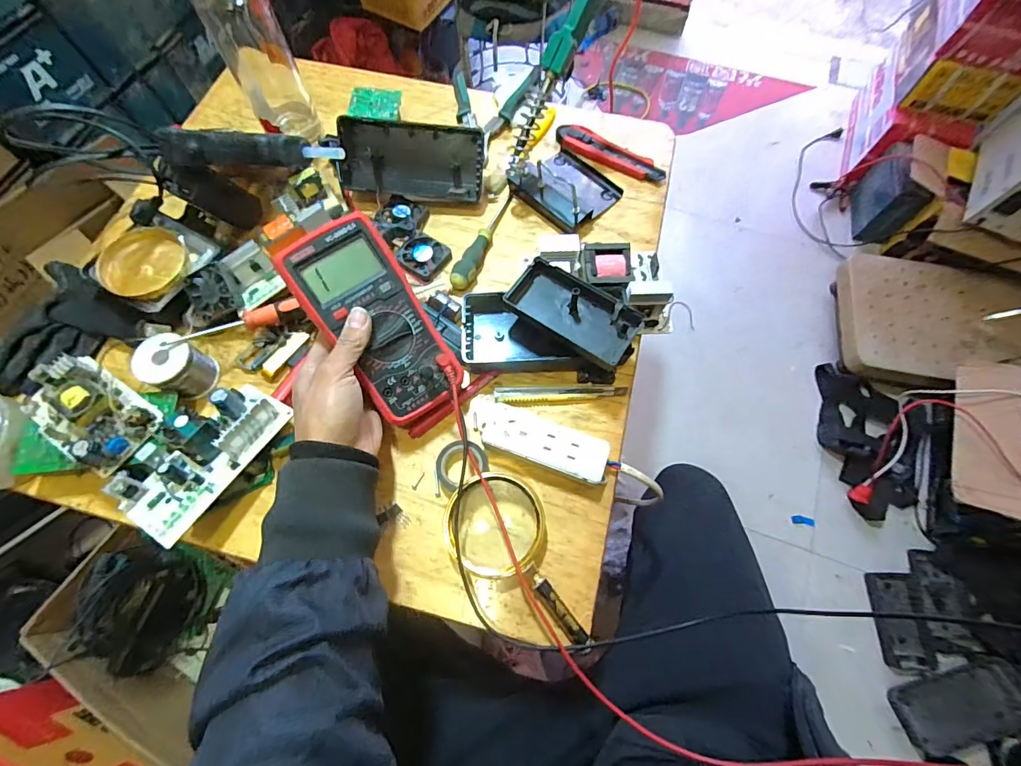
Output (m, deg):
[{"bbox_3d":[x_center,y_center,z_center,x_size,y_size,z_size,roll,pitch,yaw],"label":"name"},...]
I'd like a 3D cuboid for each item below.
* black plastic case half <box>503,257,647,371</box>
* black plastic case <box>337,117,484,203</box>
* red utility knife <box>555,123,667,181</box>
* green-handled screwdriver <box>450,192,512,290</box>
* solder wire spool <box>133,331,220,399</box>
[{"bbox_3d":[0.065,-0.073,0.444,0.128,0.034,0.074,33,72,12],"label":"black plastic case half"},{"bbox_3d":[-0.120,-0.270,0.542,0.168,0.081,0.029,2,29,-4],"label":"black plastic case"},{"bbox_3d":[0.129,-0.299,0.582,0.149,0.016,0.035,31,71,12],"label":"red utility knife"},{"bbox_3d":[-0.032,-0.174,0.531,0.023,0.020,0.154,21,69,8],"label":"green-handled screwdriver"},{"bbox_3d":[-0.336,-0.016,0.451,0.045,0.060,0.049,0,68,0],"label":"solder wire spool"}]

